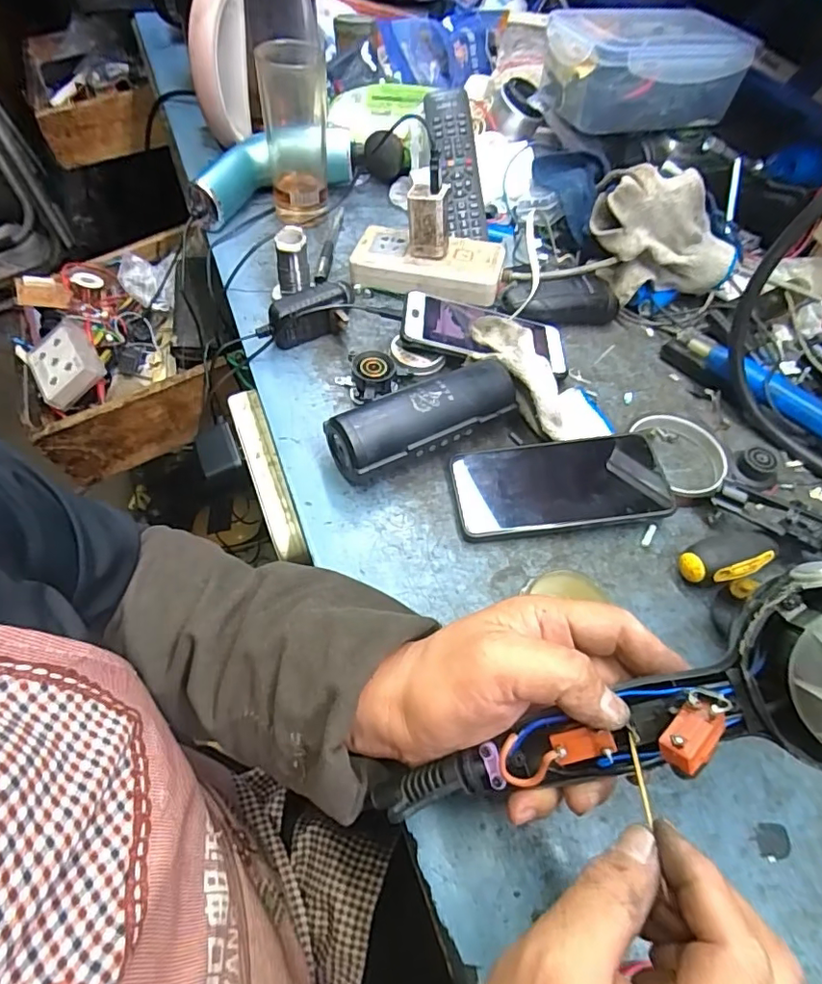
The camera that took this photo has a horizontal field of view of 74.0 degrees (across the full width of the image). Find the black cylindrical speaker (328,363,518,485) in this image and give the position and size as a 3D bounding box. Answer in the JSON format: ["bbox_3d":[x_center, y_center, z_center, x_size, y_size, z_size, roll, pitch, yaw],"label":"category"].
[{"bbox_3d":[0.012,-0.054,0.432,0.151,0.053,0.046,-24,61,-20],"label":"black cylindrical speaker"}]

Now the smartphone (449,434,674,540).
[{"bbox_3d":[0.115,-0.005,0.423,0.158,0.011,0.078,-7,58,-3],"label":"smartphone"}]

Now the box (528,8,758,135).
[{"bbox_3d":[0.246,-0.462,0.607,0.194,0.091,0.130,-9,57,-13],"label":"box"}]

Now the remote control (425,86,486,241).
[{"bbox_3d":[0.051,-0.359,0.596,0.046,0.015,0.162,-10,90,-12],"label":"remote control"}]

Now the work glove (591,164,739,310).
[{"bbox_3d":[0.250,-0.247,0.542,0.137,0.115,0.060,-1,55,-7],"label":"work glove"}]

